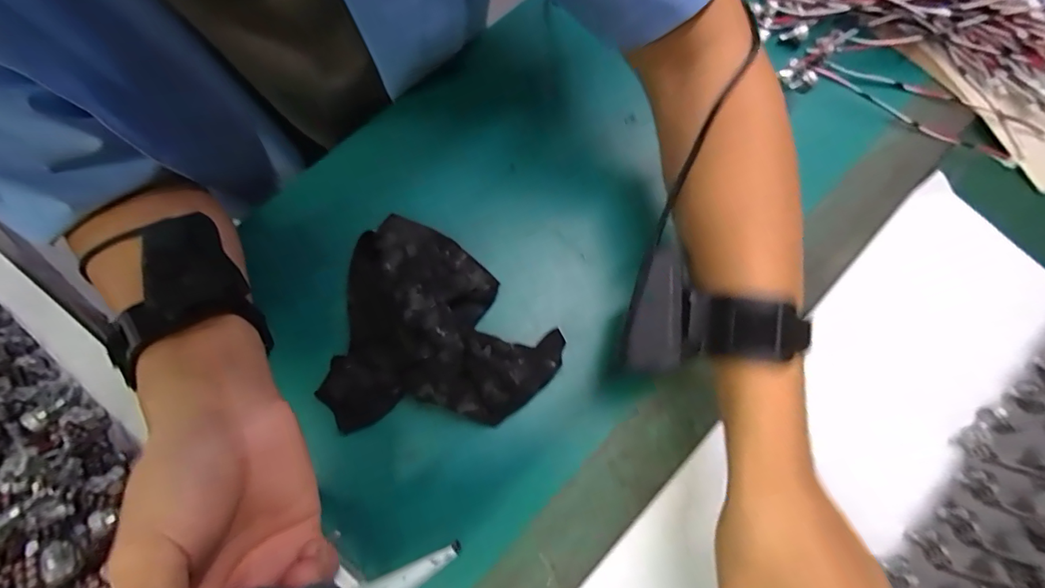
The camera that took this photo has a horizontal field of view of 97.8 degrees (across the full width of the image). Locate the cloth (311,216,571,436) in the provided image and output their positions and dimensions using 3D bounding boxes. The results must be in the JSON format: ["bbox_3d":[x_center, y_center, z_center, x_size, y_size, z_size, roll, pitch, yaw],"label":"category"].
[{"bbox_3d":[-0.051,0.020,0.309,0.157,0.052,0.138,7,76,0],"label":"cloth"}]

